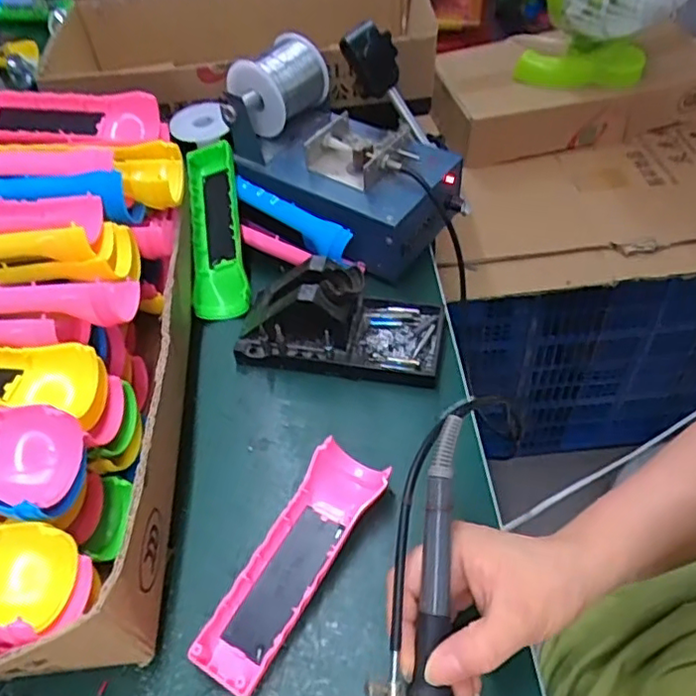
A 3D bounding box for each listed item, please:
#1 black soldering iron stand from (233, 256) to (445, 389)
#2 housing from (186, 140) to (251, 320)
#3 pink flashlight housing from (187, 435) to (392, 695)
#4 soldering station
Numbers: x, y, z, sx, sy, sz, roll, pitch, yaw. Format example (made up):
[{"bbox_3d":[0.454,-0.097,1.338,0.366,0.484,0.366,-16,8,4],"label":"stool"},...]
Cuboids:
[{"bbox_3d":[-0.005,-0.027,0.475,0.155,0.074,0.074,8,51,8],"label":"black soldering iron stand"},{"bbox_3d":[-0.115,-0.103,0.530,0.044,0.029,0.156,-8,75,-4],"label":"housing"},{"bbox_3d":[-0.032,0.130,0.377,0.047,0.029,0.154,25,56,21],"label":"pink flashlight housing"},{"bbox_3d":[-0.005,-0.183,0.540,0.214,0.125,0.156,33,59,25],"label":"soldering station"}]

